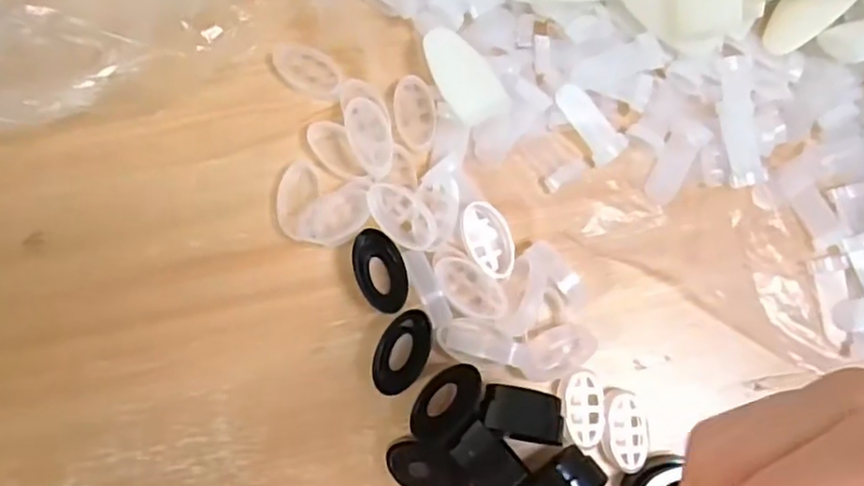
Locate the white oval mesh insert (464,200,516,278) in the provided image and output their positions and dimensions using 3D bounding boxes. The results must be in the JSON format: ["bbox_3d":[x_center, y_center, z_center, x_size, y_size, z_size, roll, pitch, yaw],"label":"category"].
[{"bbox_3d":[0.024,-0.002,0.281,0.019,0.010,0.032,-31,85,-8],"label":"white oval mesh insert"}]

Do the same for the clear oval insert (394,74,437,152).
[{"bbox_3d":[-0.007,-0.056,0.288,0.017,0.008,0.030,-1,82,-5],"label":"clear oval insert"}]

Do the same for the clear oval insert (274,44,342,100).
[{"bbox_3d":[-0.053,-0.075,0.290,0.032,0.007,0.017,31,81,0],"label":"clear oval insert"}]

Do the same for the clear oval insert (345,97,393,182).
[{"bbox_3d":[-0.026,-0.044,0.279,0.017,0.004,0.033,-15,96,4],"label":"clear oval insert"}]

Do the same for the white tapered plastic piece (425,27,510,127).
[{"bbox_3d":[0.013,-0.071,0.285,0.023,0.013,0.044,-29,85,-8],"label":"white tapered plastic piece"}]

